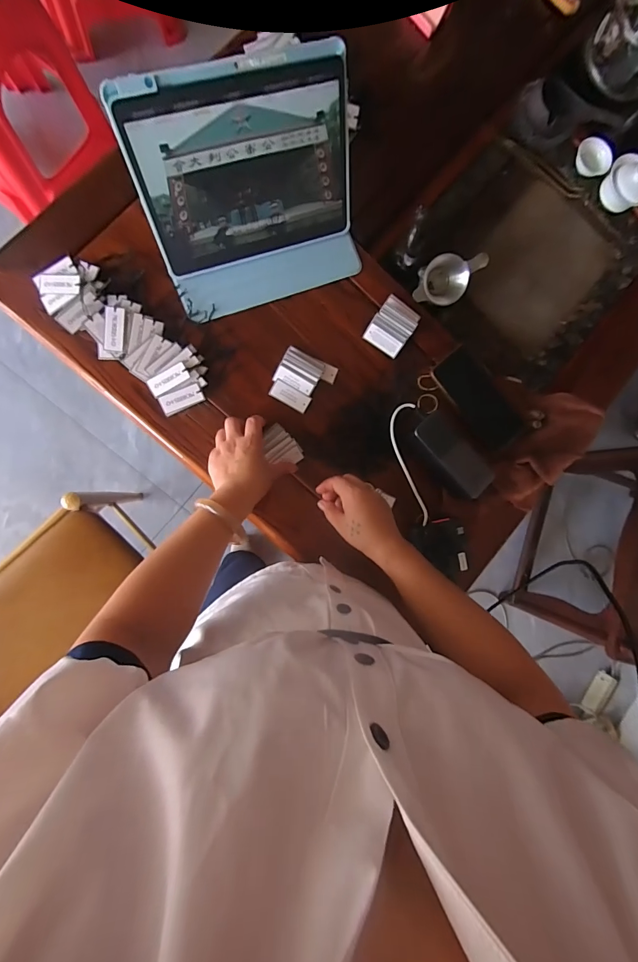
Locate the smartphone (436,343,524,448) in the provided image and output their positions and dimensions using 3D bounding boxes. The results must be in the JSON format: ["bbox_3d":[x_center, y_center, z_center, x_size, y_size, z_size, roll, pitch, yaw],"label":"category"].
[{"bbox_3d":[0.251,-0.129,0.605,0.083,0.009,0.160,-34,87,-13],"label":"smartphone"}]

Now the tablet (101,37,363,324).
[{"bbox_3d":[-0.079,-0.362,0.500,0.276,0.145,0.198,-21,93,-9],"label":"tablet"}]

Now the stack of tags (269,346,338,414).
[{"bbox_3d":[-0.023,-0.146,0.563,0.078,0.011,0.081,26,85,-8],"label":"stack of tags"}]

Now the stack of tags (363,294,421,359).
[{"bbox_3d":[0.113,-0.236,0.584,0.059,0.015,0.082,33,84,-7],"label":"stack of tags"}]

